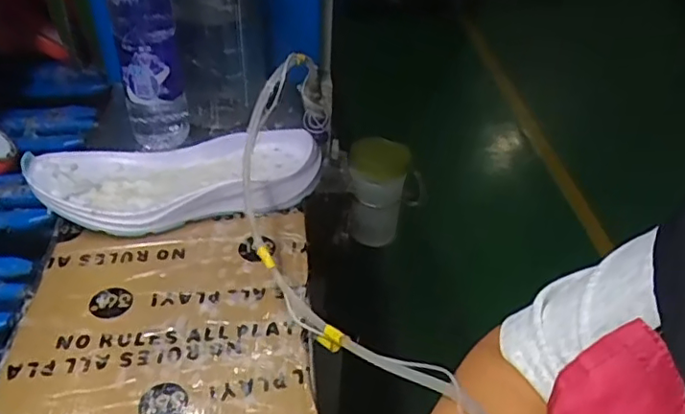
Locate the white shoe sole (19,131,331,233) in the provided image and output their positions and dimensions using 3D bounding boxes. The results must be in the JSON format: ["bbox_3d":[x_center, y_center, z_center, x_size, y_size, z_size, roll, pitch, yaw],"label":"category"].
[{"bbox_3d":[-0.156,-0.030,0.565,0.268,0.052,0.110,-6,42,-11],"label":"white shoe sole"}]

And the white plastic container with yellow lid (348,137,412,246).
[{"bbox_3d":[0.046,-0.015,0.768,0.079,0.121,0.078,7,40,3],"label":"white plastic container with yellow lid"}]

